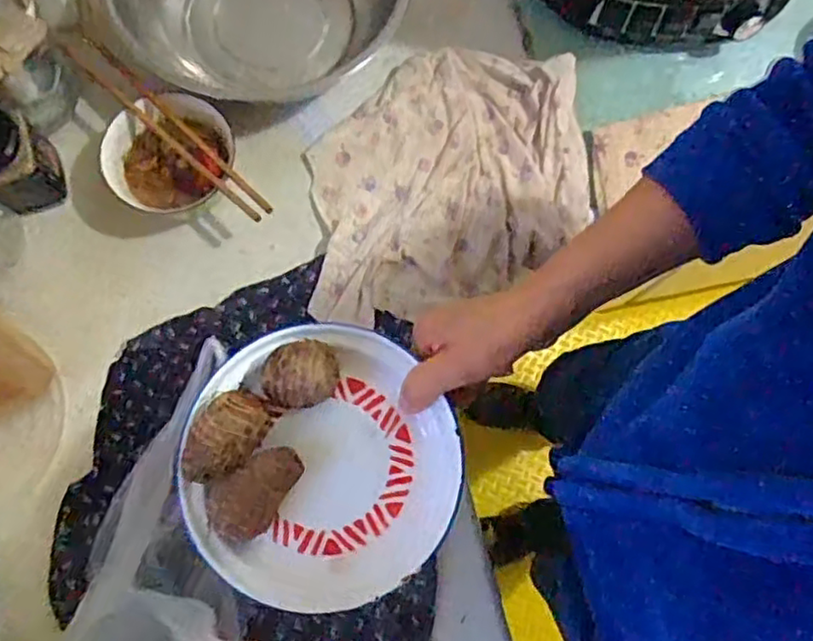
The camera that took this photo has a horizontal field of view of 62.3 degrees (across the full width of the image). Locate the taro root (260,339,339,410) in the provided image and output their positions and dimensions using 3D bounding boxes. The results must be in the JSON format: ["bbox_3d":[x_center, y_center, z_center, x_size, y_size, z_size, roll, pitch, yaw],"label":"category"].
[{"bbox_3d":[-0.063,0.032,0.400,0.045,0.040,0.040,6,78,0],"label":"taro root"}]

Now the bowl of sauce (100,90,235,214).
[{"bbox_3d":[-0.203,-0.140,0.588,0.107,0.061,0.095,-33,80,-8],"label":"bowl of sauce"}]

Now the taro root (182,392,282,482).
[{"bbox_3d":[-0.103,0.067,0.390,0.037,0.040,0.055,27,79,5],"label":"taro root"}]

